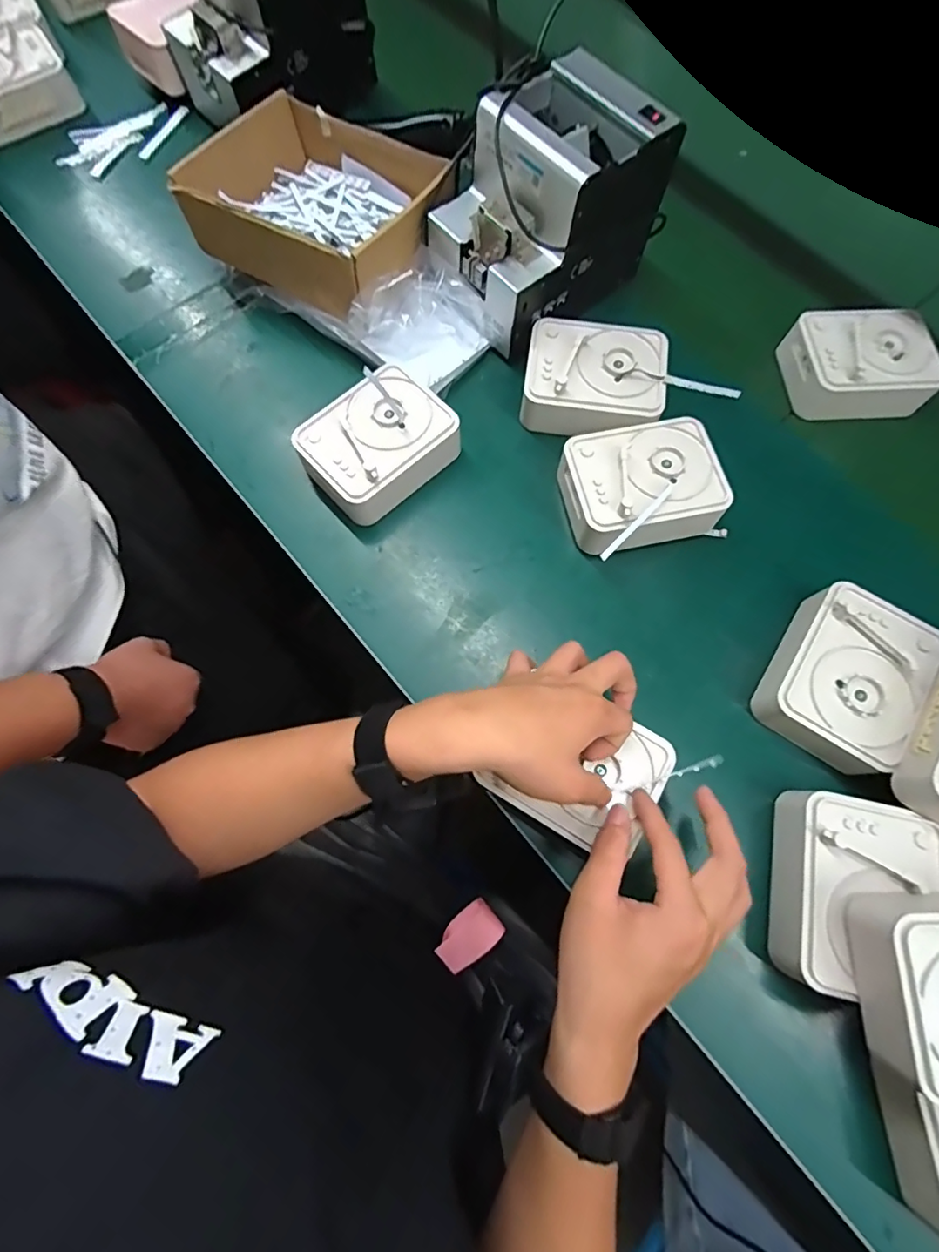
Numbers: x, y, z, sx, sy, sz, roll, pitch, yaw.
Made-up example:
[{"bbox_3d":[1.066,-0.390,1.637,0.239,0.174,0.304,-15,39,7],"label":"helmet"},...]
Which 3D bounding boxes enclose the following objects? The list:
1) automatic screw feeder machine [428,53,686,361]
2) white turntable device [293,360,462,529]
[{"bbox_3d":[0.070,-0.380,0.491,0.183,0.130,0.139,-39,77,-13],"label":"automatic screw feeder machine"},{"bbox_3d":[-0.085,-0.165,0.481,0.128,0.054,0.096,-41,77,-13],"label":"white turntable device"}]

